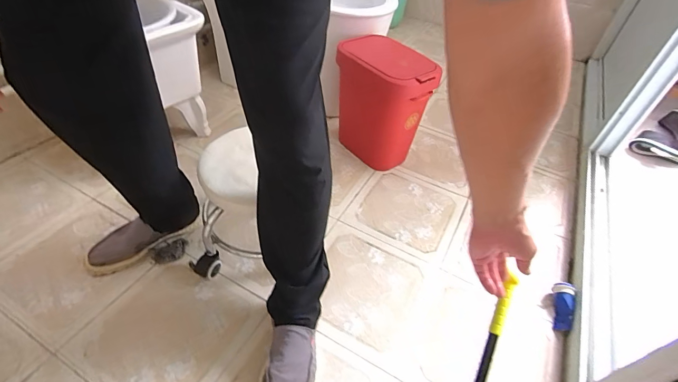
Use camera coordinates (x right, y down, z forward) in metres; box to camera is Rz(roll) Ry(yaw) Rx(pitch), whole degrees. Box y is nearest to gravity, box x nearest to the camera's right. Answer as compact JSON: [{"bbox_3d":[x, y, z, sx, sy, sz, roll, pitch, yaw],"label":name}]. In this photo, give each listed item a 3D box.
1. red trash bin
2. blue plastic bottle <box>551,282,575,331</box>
[{"bbox_3d":[0.128,-0.261,1.069,0.160,0.303,0.237,-30,55,-32],"label":"red trash bin"},{"bbox_3d":[0.529,0.272,0.827,0.032,0.039,0.117,16,63,9],"label":"blue plastic bottle"}]

